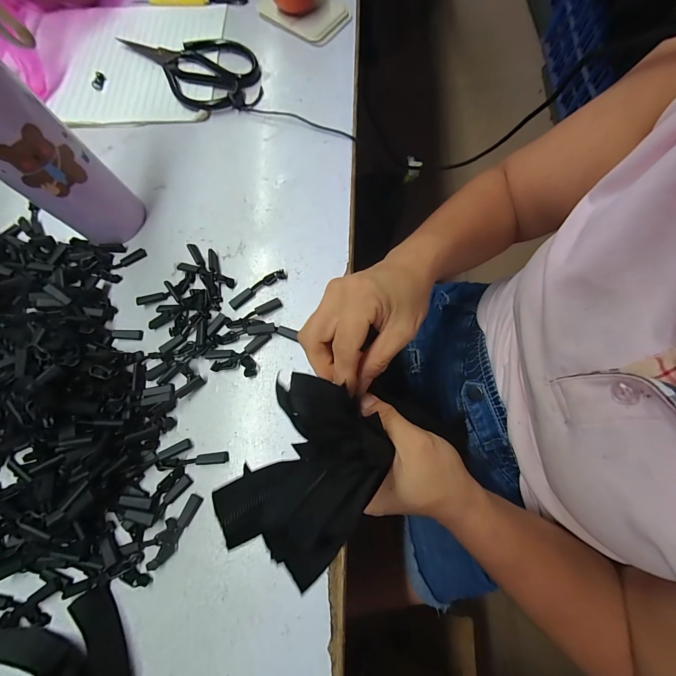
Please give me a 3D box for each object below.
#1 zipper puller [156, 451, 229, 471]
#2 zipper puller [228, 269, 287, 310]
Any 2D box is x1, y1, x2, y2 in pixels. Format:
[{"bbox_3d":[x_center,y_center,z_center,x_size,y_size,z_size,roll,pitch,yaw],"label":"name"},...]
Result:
[{"bbox_3d":[-0.118,0.100,0.250,0.056,0.006,0.008,-7,75,0],"label":"zipper puller"},{"bbox_3d":[-0.075,-0.047,0.288,0.058,0.005,0.011,-34,77,-7],"label":"zipper puller"}]

